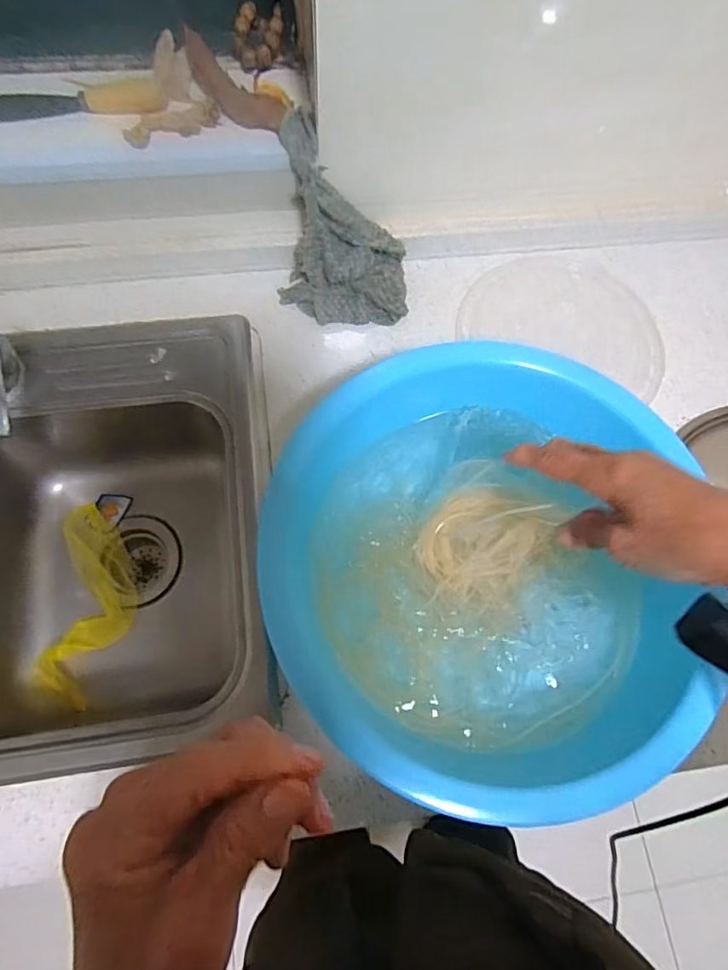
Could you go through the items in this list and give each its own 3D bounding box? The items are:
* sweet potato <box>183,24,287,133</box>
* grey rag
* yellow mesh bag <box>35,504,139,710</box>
[{"bbox_3d":[-0.125,-0.371,0.501,0.116,0.033,0.036,40,72,-3],"label":"sweet potato"},{"bbox_3d":[-0.018,-0.255,0.549,0.142,0.162,0.103,21,70,6],"label":"grey rag"},{"bbox_3d":[-0.312,0.137,0.626,0.083,0.048,0.217,1,71,-3],"label":"yellow mesh bag"}]

